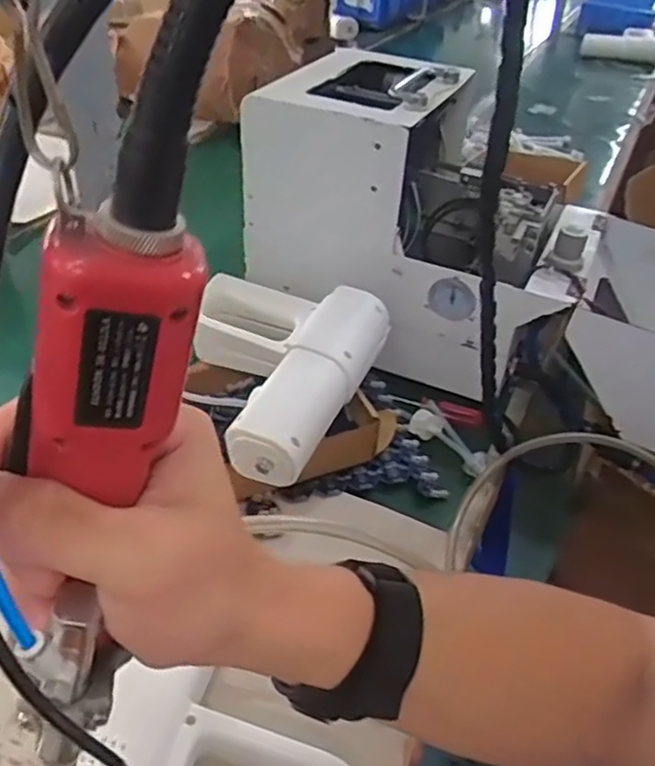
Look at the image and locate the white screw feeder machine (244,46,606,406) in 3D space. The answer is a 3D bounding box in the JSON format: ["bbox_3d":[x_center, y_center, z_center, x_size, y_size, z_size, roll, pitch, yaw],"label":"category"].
[{"bbox_3d":[0.104,-0.158,0.726,0.317,0.270,0.206,22,42,21],"label":"white screw feeder machine"}]

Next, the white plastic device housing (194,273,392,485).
[{"bbox_3d":[-0.058,-0.018,0.603,0.179,0.057,0.207,16,40,14],"label":"white plastic device housing"}]

